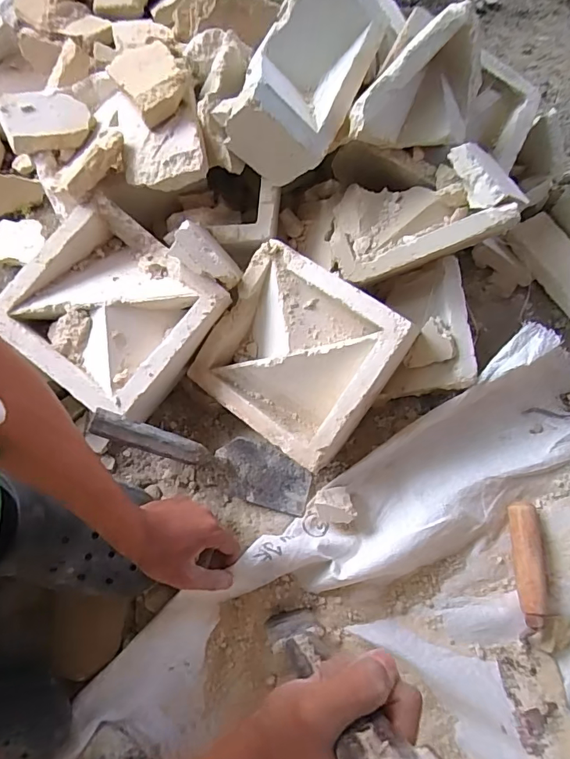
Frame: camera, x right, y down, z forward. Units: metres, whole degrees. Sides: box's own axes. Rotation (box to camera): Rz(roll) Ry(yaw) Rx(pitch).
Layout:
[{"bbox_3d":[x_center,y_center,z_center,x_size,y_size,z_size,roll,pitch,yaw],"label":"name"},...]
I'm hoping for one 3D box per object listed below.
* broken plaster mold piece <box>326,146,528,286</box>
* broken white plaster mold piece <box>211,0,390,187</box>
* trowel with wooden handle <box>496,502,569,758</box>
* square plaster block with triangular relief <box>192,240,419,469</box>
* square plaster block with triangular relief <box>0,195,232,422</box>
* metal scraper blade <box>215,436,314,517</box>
[{"bbox_3d":[0.162,-0.192,0.563,0.219,0.100,0.128,-19,68,20],"label":"broken plaster mold piece"},{"bbox_3d":[0.025,-0.337,0.520,0.132,0.108,0.200,32,76,5],"label":"broken white plaster mold piece"},{"bbox_3d":[0.280,0.276,0.522,0.065,0.045,0.261,1,74,-2],"label":"trowel with wooden handle"},{"bbox_3d":[0.019,-0.029,0.555,0.204,0.071,0.198,36,103,18],"label":"square plaster block with triangular relief"},{"bbox_3d":[-0.200,-0.079,0.551,0.204,0.095,0.203,38,77,7],"label":"square plaster block with triangular relief"},{"bbox_3d":[-0.025,0.118,0.567,0.122,0.006,0.071,21,75,-12],"label":"metal scraper blade"}]

